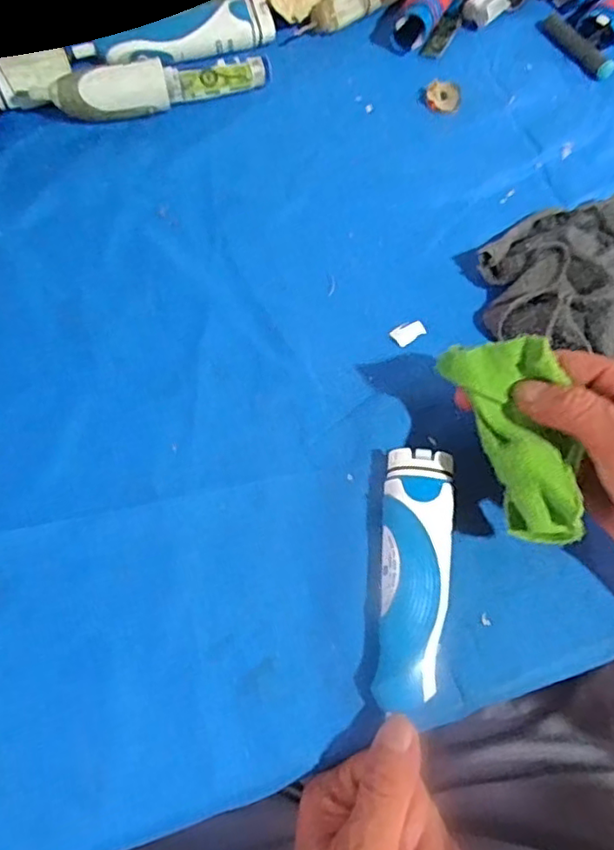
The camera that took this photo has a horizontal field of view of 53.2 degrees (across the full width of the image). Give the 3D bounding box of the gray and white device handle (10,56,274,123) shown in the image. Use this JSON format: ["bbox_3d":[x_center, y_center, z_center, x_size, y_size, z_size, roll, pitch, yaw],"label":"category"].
[{"bbox_3d":[-0.108,-0.233,0.423,0.164,0.033,0.025,-14,70,-8],"label":"gray and white device handle"}]

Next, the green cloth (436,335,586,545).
[{"bbox_3d":[0.106,0.006,0.301,0.048,0.028,0.102,-13,75,-7],"label":"green cloth"}]

